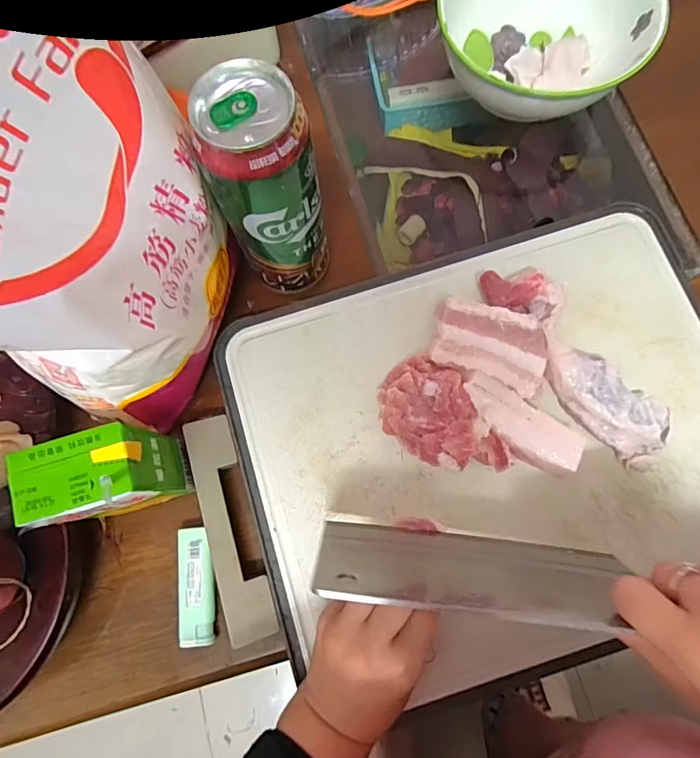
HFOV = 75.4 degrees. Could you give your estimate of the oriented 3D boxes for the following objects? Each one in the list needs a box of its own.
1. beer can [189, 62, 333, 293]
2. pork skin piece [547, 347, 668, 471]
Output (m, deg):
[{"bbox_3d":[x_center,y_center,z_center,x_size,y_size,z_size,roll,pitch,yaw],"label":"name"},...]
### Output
[{"bbox_3d":[-0.053,-0.118,0.297,0.060,0.149,0.062,0,76,2],"label":"beer can"},{"bbox_3d":[0.184,0.017,0.323,0.044,0.020,0.098,-44,79,-8],"label":"pork skin piece"}]

